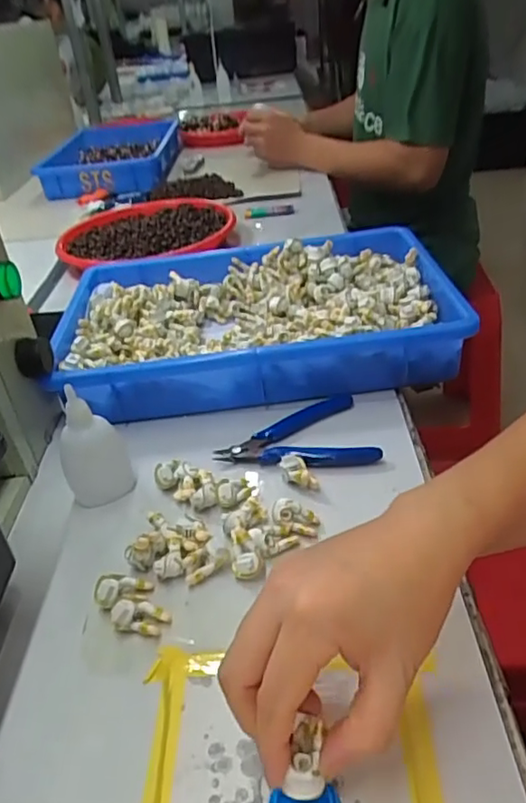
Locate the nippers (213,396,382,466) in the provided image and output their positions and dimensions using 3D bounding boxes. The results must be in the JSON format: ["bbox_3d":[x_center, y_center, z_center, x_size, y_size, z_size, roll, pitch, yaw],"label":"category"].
[{"bbox_3d":[0.023,0.028,0.465,0.118,0.012,0.078,-11,35,-7],"label":"nippers"}]

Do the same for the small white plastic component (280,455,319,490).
[{"bbox_3d":[0.025,0.052,0.429,0.019,0.013,0.030,-18,37,-16],"label":"small white plastic component"}]

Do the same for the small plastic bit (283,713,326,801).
[{"bbox_3d":[0.019,0.149,0.252,0.015,0.012,0.031,3,44,7],"label":"small plastic bit"}]

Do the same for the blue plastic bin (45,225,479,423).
[{"bbox_3d":[-0.010,-0.092,0.589,0.361,0.063,0.245,-6,35,1],"label":"blue plastic bin"}]

